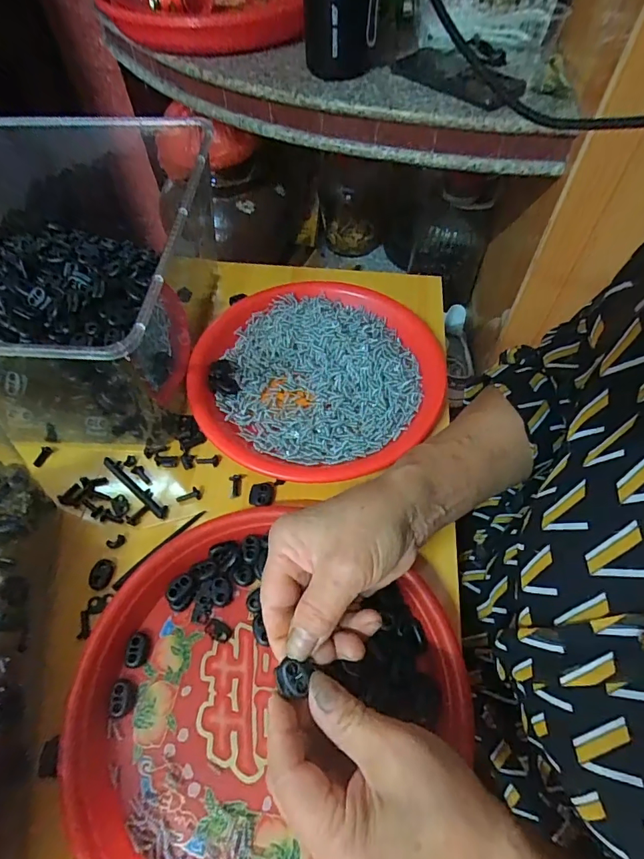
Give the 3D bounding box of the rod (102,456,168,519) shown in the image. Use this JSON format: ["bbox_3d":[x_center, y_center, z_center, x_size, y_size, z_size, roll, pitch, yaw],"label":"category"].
[{"bbox_3d":[-0.153,0.046,0.372,0.076,0.004,0.010,35,64,21],"label":"rod"}]

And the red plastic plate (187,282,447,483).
[{"bbox_3d":[-0.007,-0.053,0.417,0.222,0.022,0.217,-1,57,1],"label":"red plastic plate"}]

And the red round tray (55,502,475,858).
[{"bbox_3d":[-0.039,0.167,0.282,0.231,0.034,0.225,0,61,1],"label":"red round tray"}]

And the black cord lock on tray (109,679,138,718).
[{"bbox_3d":[-0.128,0.173,0.294,0.014,0.008,0.021,6,58,5],"label":"black cord lock on tray"}]

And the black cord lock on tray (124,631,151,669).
[{"bbox_3d":[-0.124,0.149,0.308,0.013,0.006,0.021,6,58,5],"label":"black cord lock on tray"}]

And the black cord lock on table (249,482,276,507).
[{"bbox_3d":[-0.049,0.053,0.372,0.021,0.009,0.022,0,61,1],"label":"black cord lock on table"}]

